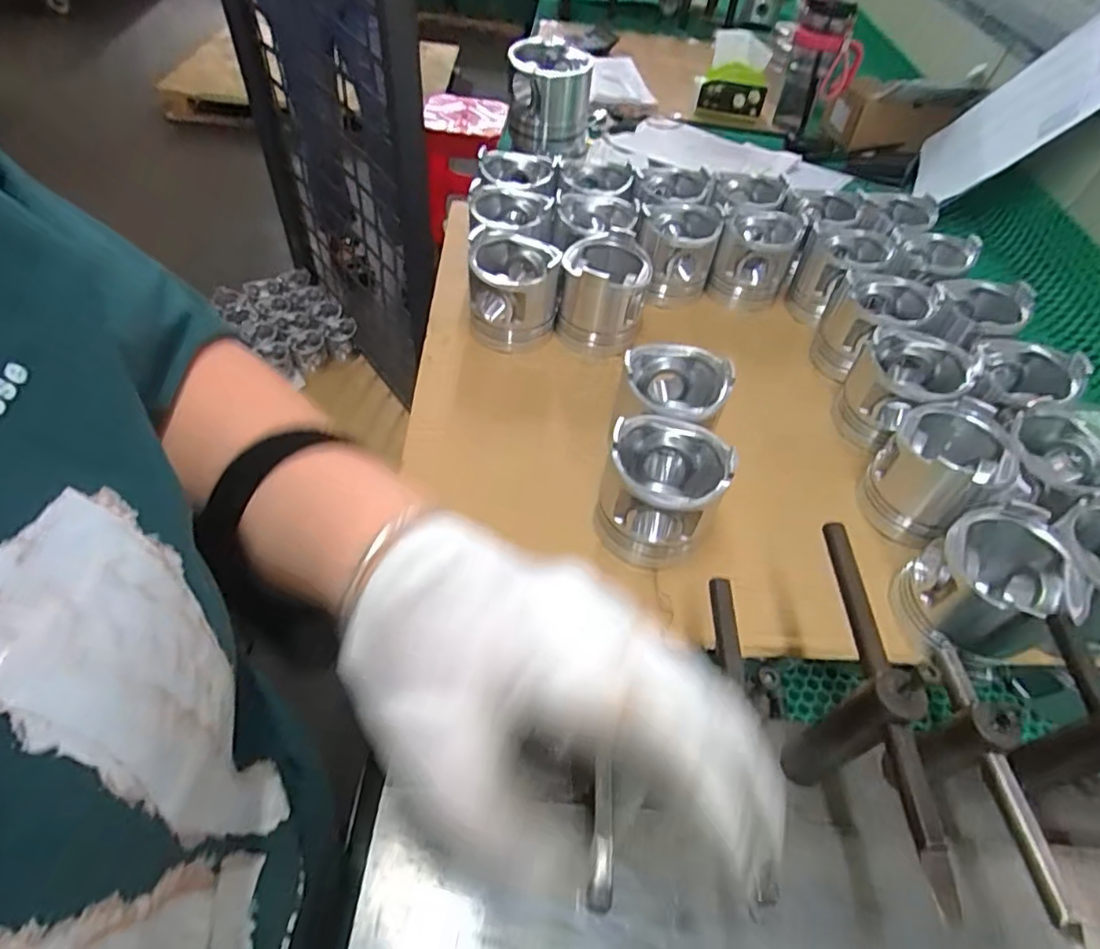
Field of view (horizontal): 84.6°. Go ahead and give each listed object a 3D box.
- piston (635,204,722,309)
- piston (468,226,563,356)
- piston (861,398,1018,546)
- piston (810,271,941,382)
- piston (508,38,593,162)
[{"bbox_3d":[0.132,-0.238,0.646,0.082,0.076,0.089,12,51,4],"label":"piston"},{"bbox_3d":[-0.036,-0.173,0.574,0.083,0.078,0.098,0,51,-6],"label":"piston"},{"bbox_3d":[0.297,-0.001,0.469,0.091,0.080,0.082,-25,57,-24],"label":"piston"},{"bbox_3d":[0.307,-0.142,0.583,0.086,0.077,0.103,32,55,19],"label":"piston"},{"bbox_3d":[-0.002,-0.521,0.847,0.111,0.115,0.112,0,51,-6],"label":"piston"}]

